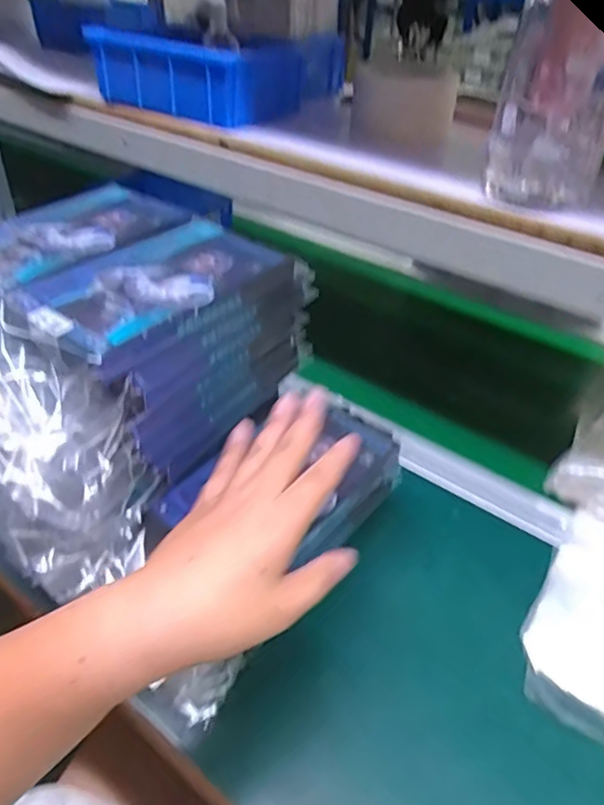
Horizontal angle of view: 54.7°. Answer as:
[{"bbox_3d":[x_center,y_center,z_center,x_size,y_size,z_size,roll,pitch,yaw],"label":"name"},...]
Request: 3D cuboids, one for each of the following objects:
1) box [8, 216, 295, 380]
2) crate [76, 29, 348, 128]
[{"bbox_3d":[-0.094,-0.077,0.378,0.101,0.018,0.157,27,44,27],"label":"box"},{"bbox_3d":[-0.080,-0.359,0.636,0.192,0.072,0.239,20,41,20],"label":"crate"}]

